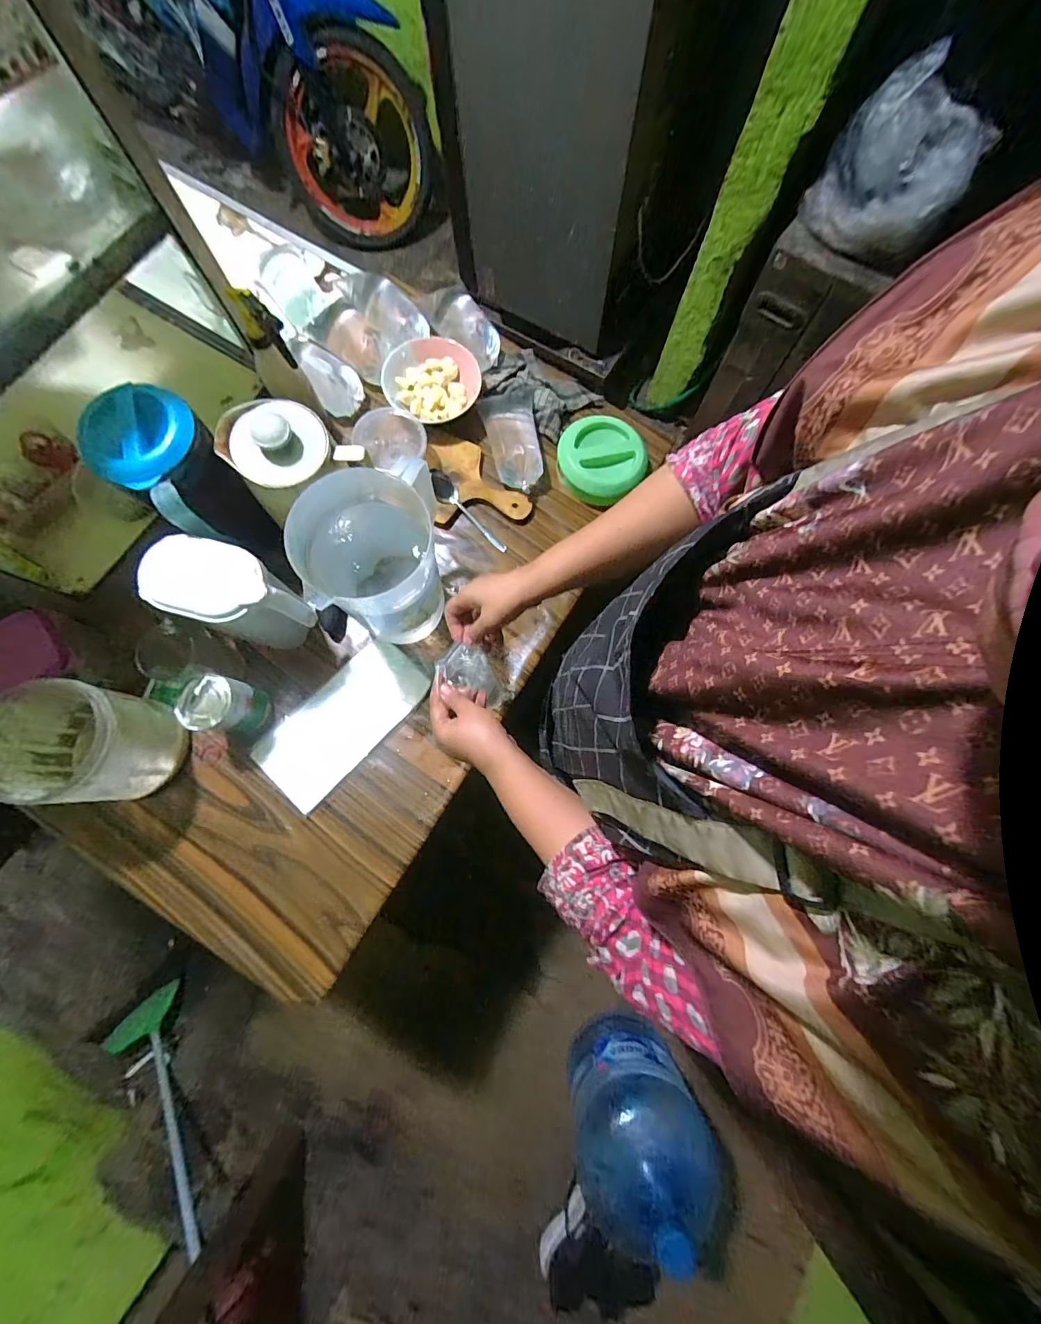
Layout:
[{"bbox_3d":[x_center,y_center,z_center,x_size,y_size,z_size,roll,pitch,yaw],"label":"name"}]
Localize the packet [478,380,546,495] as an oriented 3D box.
[{"bbox_3d":[-0.010,-0.389,0.780,0.091,0.046,0.187,-11,79,-3],"label":"packet"}]

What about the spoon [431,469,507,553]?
[{"bbox_3d":[-0.088,-0.250,0.765,0.171,0.032,0.032,45,81,-9],"label":"spoon"}]

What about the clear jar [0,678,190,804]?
[{"bbox_3d":[-0.572,0.113,0.612,0.153,0.163,0.134,2,79,0],"label":"clear jar"}]

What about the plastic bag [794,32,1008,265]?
[{"bbox_3d":[0.640,-0.848,0.773,0.224,0.224,0.119,43,82,8],"label":"plastic bag"}]

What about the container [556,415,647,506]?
[{"bbox_3d":[0.137,-0.357,0.795,0.144,0.041,0.138,0,79,0],"label":"container"}]

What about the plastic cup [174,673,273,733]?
[{"bbox_3d":[-0.415,0.062,0.651,0.075,0.100,0.076,0,79,0],"label":"plastic cup"}]

